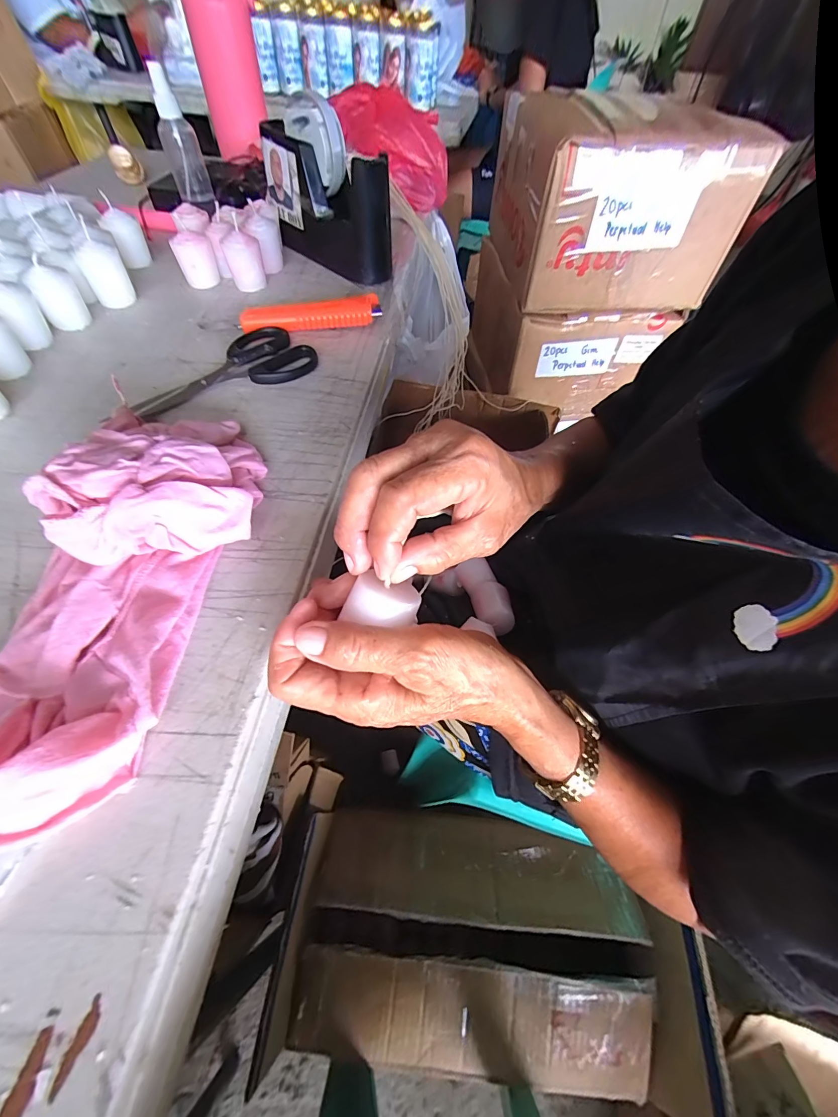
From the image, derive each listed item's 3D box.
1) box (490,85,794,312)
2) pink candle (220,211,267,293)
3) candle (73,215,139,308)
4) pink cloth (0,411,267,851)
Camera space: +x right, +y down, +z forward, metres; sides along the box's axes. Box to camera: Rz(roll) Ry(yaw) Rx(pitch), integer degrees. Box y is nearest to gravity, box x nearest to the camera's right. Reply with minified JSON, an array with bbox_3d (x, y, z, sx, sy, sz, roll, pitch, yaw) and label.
[{"bbox_3d":[0.319,-0.631,0.681,0.314,0.221,0.340,-5,57,-7],"label":"box"},{"bbox_3d":[-0.190,-0.323,0.417,0.037,0.049,0.038,-19,59,-16],"label":"pink candle"},{"bbox_3d":[-0.317,-0.295,0.387,0.036,0.057,0.035,-24,61,-19],"label":"candle"},{"bbox_3d":[-0.155,-0.005,0.205,0.107,0.055,0.249,4,56,-1],"label":"pink cloth"}]

